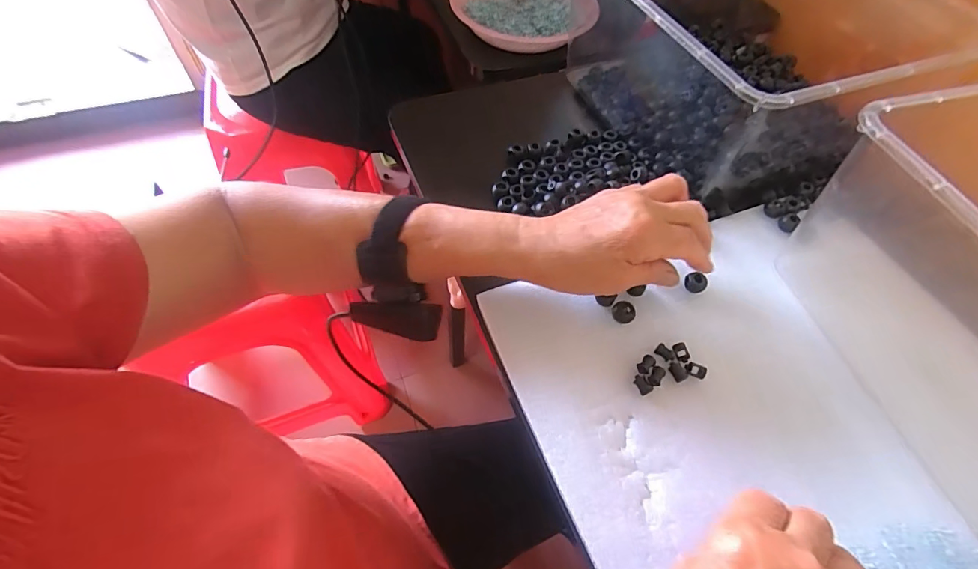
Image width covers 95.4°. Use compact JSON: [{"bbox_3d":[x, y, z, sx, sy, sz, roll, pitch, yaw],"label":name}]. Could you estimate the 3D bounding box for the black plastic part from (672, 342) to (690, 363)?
[{"bbox_3d":[0.146,0.052,0.337,0.010,0.005,0.014,-11,58,-10],"label":"black plastic part"}]

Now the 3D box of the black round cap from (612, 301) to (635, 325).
[{"bbox_3d":[0.107,0.022,0.354,0.017,0.010,0.016,1,57,-2],"label":"black round cap"}]

